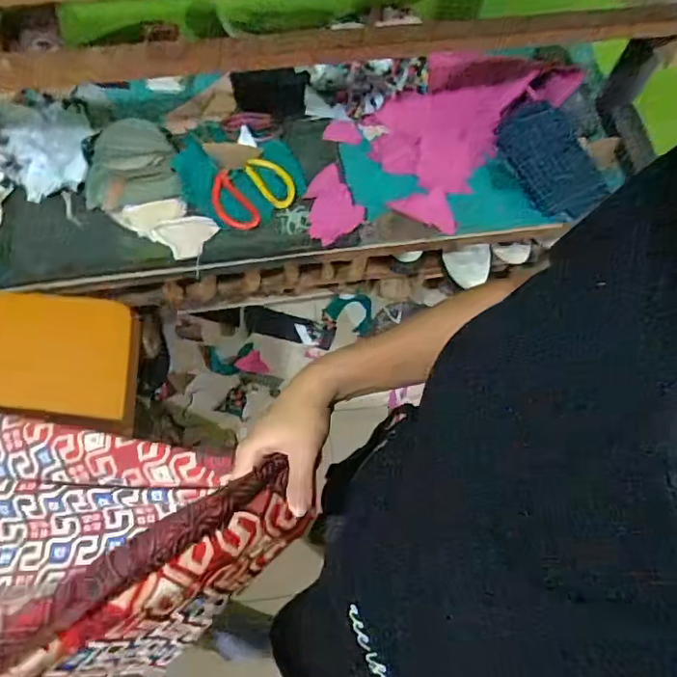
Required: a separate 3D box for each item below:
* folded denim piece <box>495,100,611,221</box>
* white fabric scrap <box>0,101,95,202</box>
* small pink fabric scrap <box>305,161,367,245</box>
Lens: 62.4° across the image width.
[{"bbox_3d":[0.351,-0.296,0.935,0.133,0.031,0.221,-15,69,-9],"label":"folded denim piece"},{"bbox_3d":[-0.447,-0.291,0.857,0.154,0.039,0.161,1,67,-3],"label":"white fabric scrap"},{"bbox_3d":[-0.017,-0.208,0.864,0.102,0.010,0.117,-31,72,-15],"label":"small pink fabric scrap"}]

